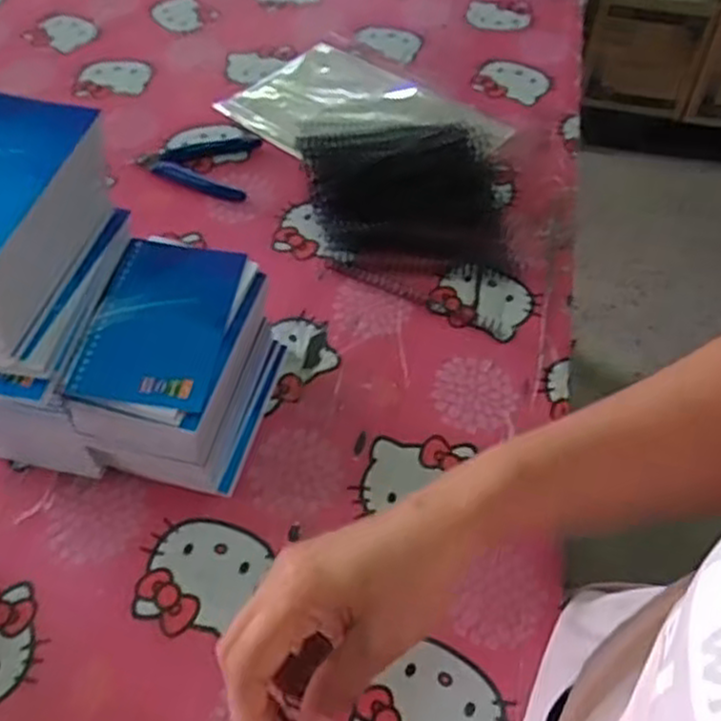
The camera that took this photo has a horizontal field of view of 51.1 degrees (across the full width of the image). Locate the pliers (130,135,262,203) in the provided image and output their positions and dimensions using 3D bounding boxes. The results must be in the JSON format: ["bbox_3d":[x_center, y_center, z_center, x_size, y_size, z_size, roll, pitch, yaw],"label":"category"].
[{"bbox_3d":[-0.144,-0.193,0.720,0.110,0.010,0.085,20,54,14],"label":"pliers"}]

